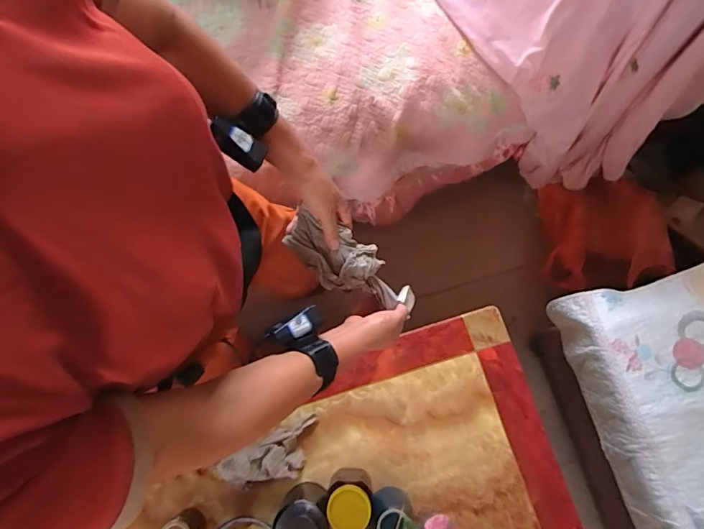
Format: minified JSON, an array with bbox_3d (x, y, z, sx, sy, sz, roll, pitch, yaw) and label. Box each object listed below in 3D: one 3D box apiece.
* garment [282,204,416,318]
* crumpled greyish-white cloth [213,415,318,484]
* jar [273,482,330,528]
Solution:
[{"bbox_3d":[-0.012,-0.004,0.652,0.190,0.054,0.080,33,80,-11],"label":"garment"},{"bbox_3d":[-0.167,0.379,0.877,0.205,0.044,0.098,-15,78,-2],"label":"crumpled greyish-white cloth"},{"bbox_3d":[-0.085,0.463,0.798,0.093,0.182,0.082,31,80,8],"label":"jar"}]

